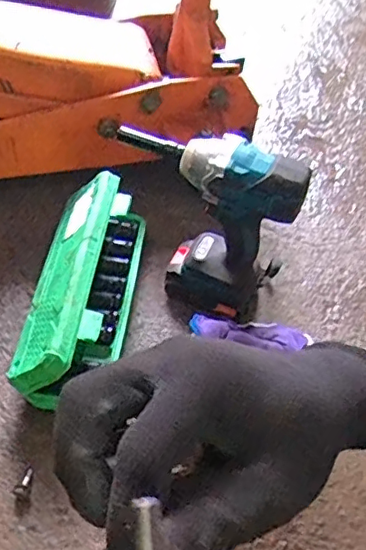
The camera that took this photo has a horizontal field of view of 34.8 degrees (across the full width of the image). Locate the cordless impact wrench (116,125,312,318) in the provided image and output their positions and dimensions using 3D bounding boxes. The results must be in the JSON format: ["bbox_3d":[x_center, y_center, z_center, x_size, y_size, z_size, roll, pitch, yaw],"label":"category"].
[{"bbox_3d":[0.020,-0.053,0.670,0.201,0.237,0.072,17,53,8],"label":"cordless impact wrench"}]

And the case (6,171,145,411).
[{"bbox_3d":[-0.119,0.014,0.692,0.108,0.113,0.273,8,52,1],"label":"case"}]

